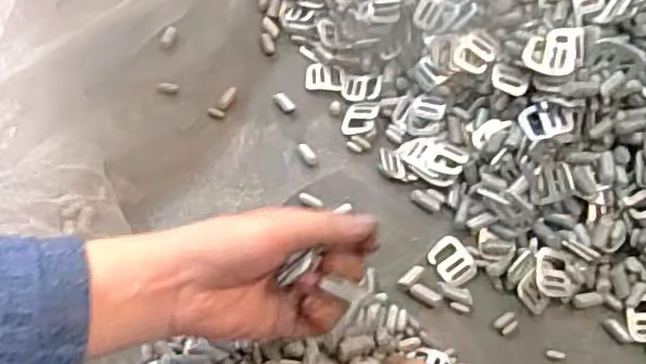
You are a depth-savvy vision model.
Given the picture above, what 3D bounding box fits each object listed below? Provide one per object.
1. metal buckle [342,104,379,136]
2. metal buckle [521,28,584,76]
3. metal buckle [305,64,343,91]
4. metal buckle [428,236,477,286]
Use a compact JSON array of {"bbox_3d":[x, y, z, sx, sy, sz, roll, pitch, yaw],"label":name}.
[{"bbox_3d":[0.029,-0.048,0.513,0.024,0.007,0.028,12,67,5],"label":"metal buckle"},{"bbox_3d":[0.156,-0.090,0.450,0.038,0.007,0.040,16,67,7],"label":"metal buckle"},{"bbox_3d":[0.001,-0.084,0.538,0.030,0.005,0.027,1,66,0],"label":"metal buckle"},{"bbox_3d":[0.092,0.055,0.466,0.026,0.004,0.033,-40,72,-16],"label":"metal buckle"}]

